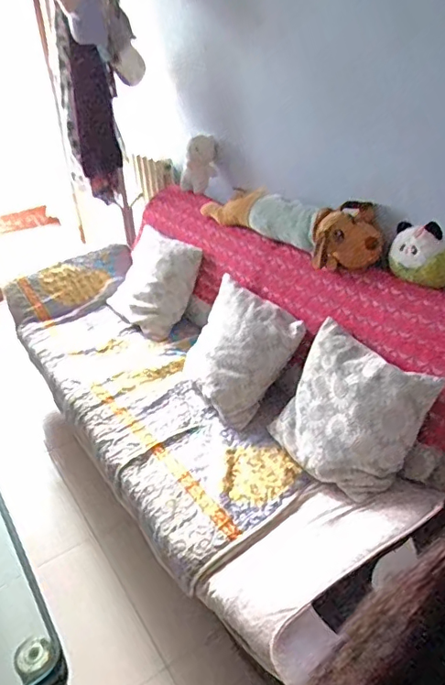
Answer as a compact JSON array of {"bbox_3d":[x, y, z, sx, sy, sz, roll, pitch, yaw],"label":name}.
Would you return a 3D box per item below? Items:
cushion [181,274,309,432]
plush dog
[{"bbox_3d":[0.029,0.020,1.710,0.131,0.399,0.406,23,12,-44],"label":"cushion"},{"bbox_3d":[0.200,-0.428,1.728,0.183,0.154,0.781,-21,36,-26],"label":"plush dog"}]

